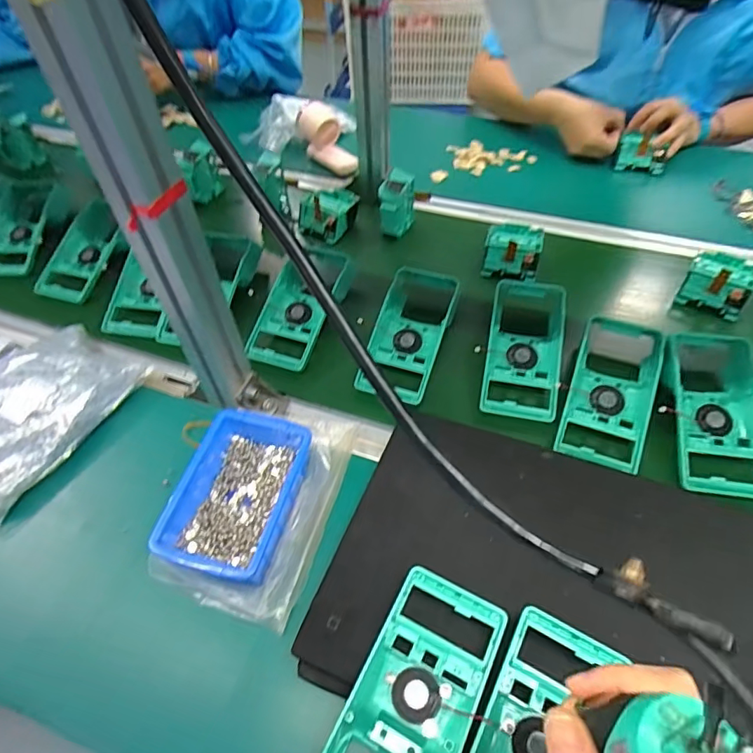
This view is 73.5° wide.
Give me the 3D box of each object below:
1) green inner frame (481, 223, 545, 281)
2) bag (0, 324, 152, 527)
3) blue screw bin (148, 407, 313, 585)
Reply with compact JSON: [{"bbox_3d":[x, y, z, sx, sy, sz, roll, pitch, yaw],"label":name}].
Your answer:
[{"bbox_3d":[0.191,-0.180,0.701,0.073,0.046,0.078,11,57,13],"label":"green inner frame"},{"bbox_3d":[-0.381,0.029,0.557,0.158,0.056,0.210,23,55,23],"label":"bag"},{"bbox_3d":[-0.126,0.110,0.475,0.105,0.051,0.158,8,56,11],"label":"blue screw bin"}]

